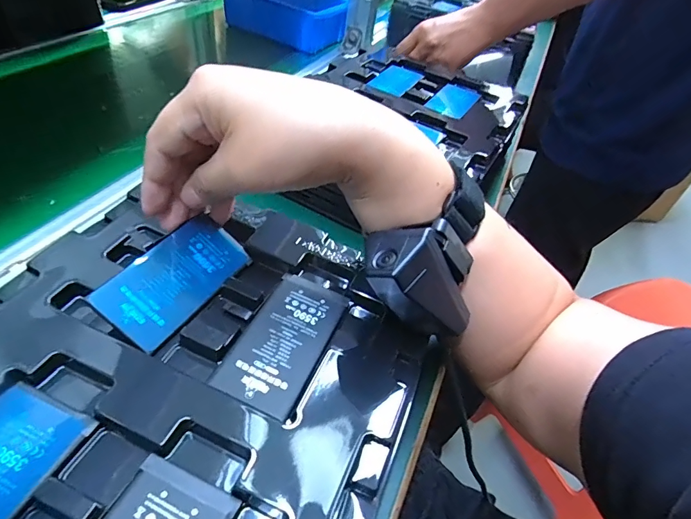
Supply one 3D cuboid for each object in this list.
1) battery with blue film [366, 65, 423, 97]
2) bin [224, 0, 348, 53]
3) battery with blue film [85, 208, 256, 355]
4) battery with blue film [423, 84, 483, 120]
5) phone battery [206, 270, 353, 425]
[{"bbox_3d":[0.060,-0.212,0.493,0.045,0.004,0.086,27,47,15],"label":"battery with blue film"},{"bbox_3d":[-0.101,-0.429,0.732,0.199,0.062,0.114,26,46,14],"label":"bin"},{"bbox_3d":[-0.095,0.009,0.242,0.044,0.004,0.085,42,49,-3],"label":"battery with blue film"},{"bbox_3d":[0.121,-0.179,0.471,0.043,0.004,0.081,27,47,16],"label":"battery with blue film"},{"bbox_3d":[-0.033,0.043,0.234,0.044,0.004,0.084,22,45,10],"label":"phone battery"}]

